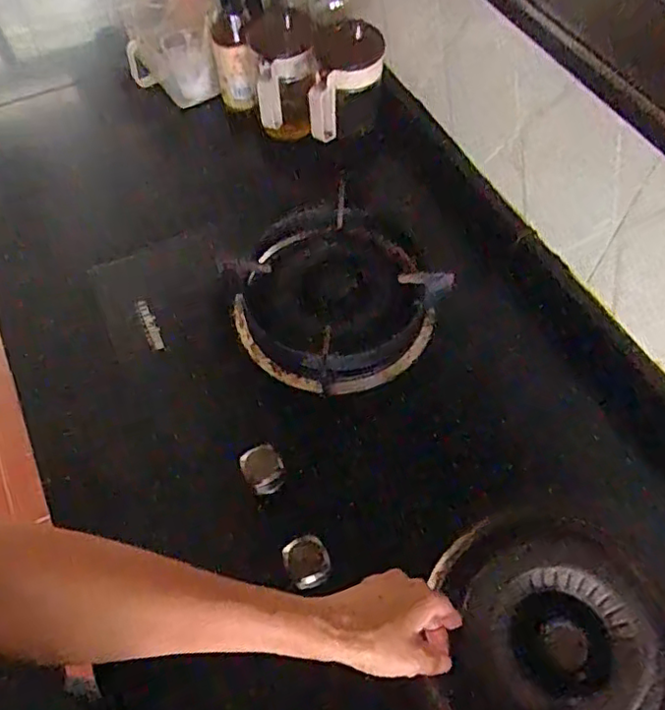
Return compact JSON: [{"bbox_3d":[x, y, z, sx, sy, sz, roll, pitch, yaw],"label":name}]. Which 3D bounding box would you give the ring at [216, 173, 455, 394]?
[{"bbox_3d":[-0.006,-0.068,0.674,0.207,0.059,0.225,-36,66,-18],"label":"ring"}]

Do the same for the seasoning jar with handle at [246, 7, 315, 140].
[{"bbox_3d":[-0.066,-0.372,0.814,0.086,0.128,0.109,-4,60,-2],"label":"seasoning jar with handle"}]

